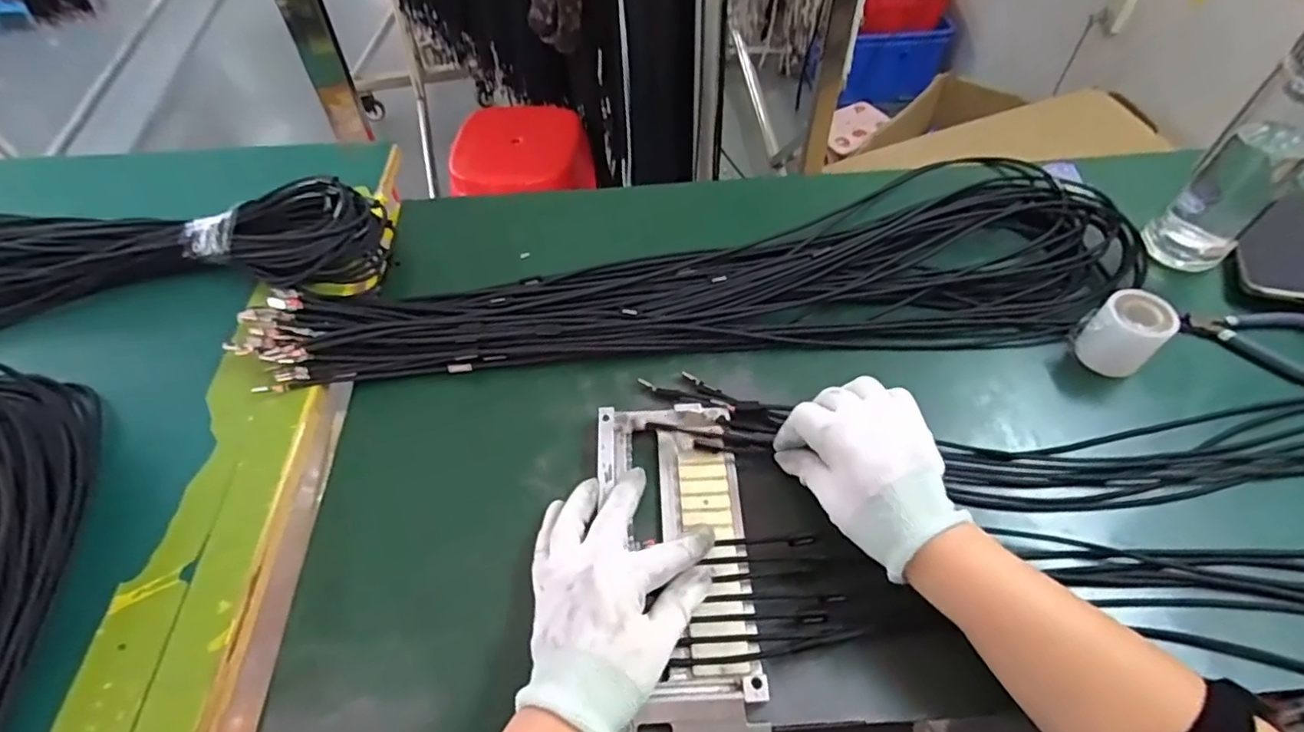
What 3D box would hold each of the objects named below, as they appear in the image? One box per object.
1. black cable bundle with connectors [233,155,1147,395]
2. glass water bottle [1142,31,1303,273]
[{"bbox_3d":[0.052,-0.082,0.550,0.759,0.040,0.200,-5,53,-4],"label":"black cable bundle with connectors"},{"bbox_3d":[0.493,-0.174,0.492,0.057,0.218,0.063,-35,60,-23],"label":"glass water bottle"}]

